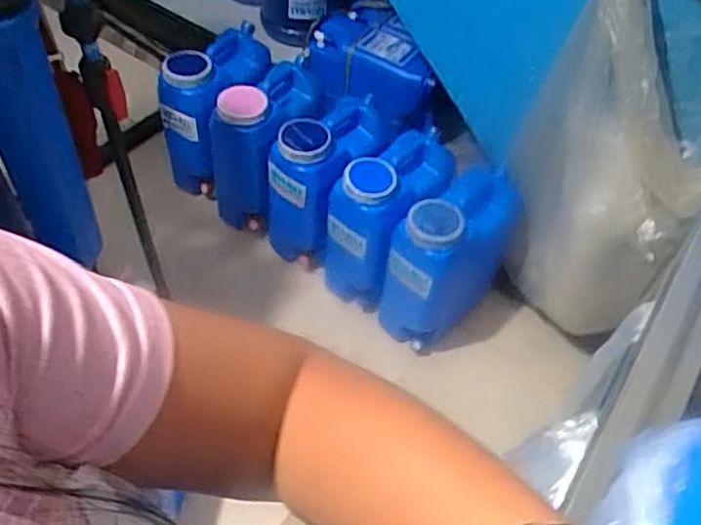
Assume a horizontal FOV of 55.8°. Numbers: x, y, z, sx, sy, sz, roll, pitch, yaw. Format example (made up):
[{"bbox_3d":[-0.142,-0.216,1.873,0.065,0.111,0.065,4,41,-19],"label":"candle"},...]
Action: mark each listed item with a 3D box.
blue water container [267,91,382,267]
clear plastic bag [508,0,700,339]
[{"bbox_3d":[-0.044,-0.205,1.737,0.213,0.399,0.320,32,56,18],"label":"blue water container"},{"bbox_3d":[0.550,-0.195,1.341,0.354,0.857,0.240,38,58,22],"label":"clear plastic bag"}]

